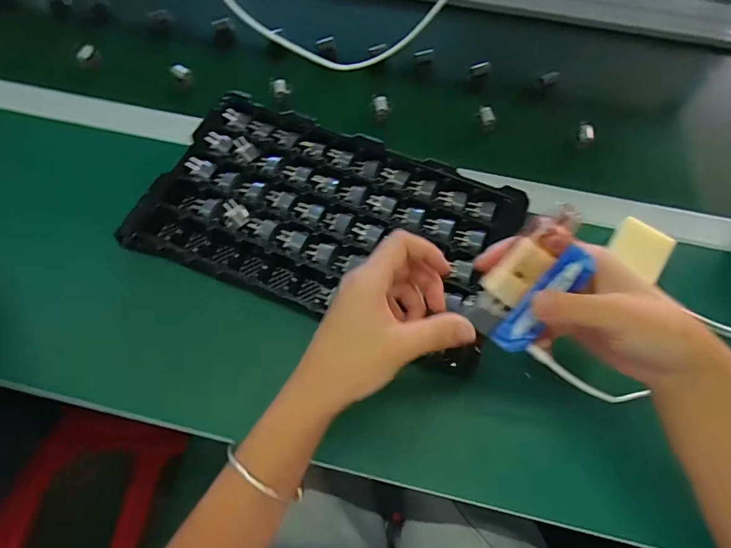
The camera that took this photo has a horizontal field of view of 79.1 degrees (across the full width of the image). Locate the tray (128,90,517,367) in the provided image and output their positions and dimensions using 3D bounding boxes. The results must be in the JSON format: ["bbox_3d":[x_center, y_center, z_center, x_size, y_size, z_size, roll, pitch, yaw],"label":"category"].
[{"bbox_3d":[-0.037,-0.055,0.460,0.362,0.033,0.207,20,67,9],"label":"tray"}]

